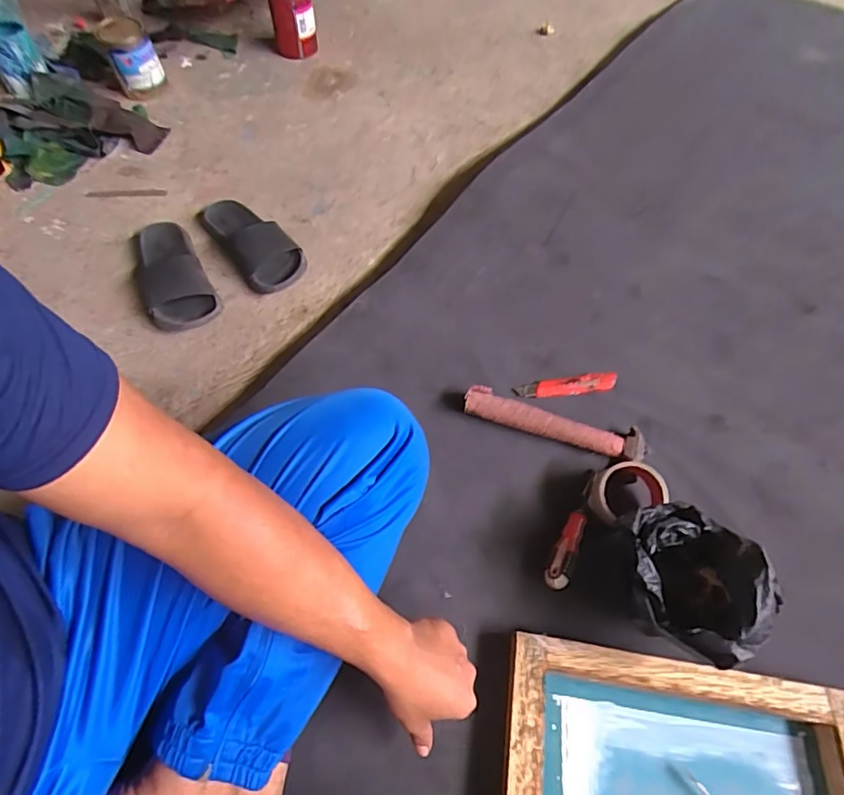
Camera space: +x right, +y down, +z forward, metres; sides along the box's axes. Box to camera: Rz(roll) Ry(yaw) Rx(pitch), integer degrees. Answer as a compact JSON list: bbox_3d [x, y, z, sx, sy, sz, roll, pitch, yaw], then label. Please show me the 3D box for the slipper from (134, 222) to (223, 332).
[{"bbox_3d":[-0.451,-0.223,0.912,0.115,0.066,0.266,-28,64,-13],"label":"slipper"}]

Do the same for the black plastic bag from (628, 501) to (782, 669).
[{"bbox_3d":[0.294,0.206,0.586,0.157,0.159,0.147,41,70,21],"label":"black plastic bag"}]

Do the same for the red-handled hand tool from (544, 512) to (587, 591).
[{"bbox_3d":[0.188,0.195,0.659,0.029,0.027,0.109,26,64,15],"label":"red-handled hand tool"}]

